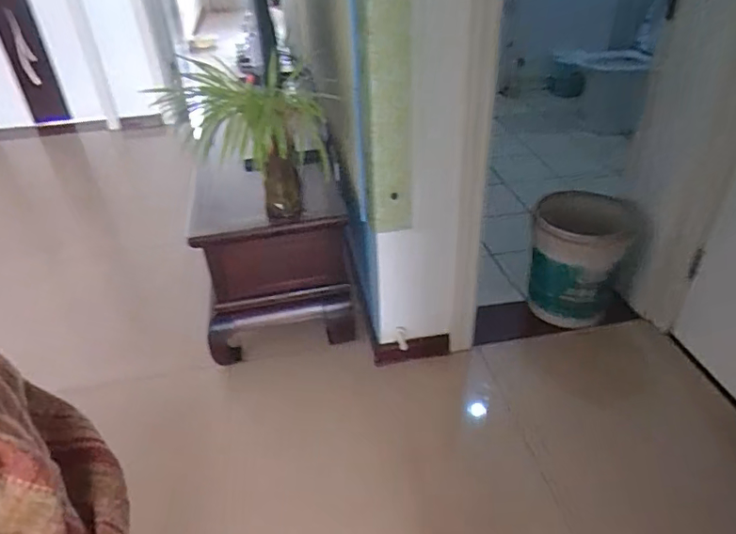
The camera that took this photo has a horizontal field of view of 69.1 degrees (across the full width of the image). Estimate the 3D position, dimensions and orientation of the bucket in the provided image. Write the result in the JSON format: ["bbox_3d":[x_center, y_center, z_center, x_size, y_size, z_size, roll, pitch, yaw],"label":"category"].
[{"bbox_3d":[0.632,-0.025,1.628,0.258,0.349,0.258,6,36,12],"label":"bucket"}]

